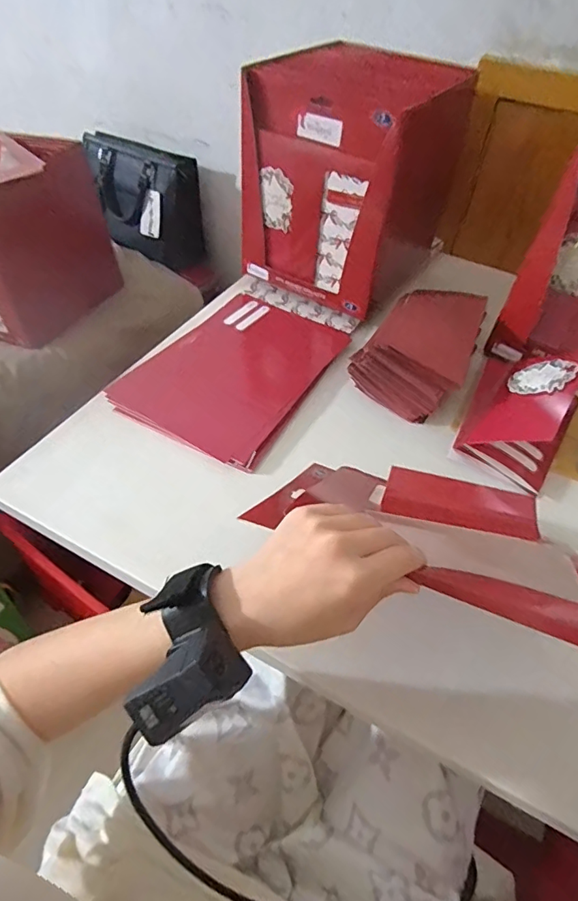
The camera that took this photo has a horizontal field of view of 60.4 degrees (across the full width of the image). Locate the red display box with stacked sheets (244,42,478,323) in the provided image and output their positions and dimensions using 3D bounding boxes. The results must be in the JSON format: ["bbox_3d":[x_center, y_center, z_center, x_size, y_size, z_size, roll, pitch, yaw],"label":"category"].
[{"bbox_3d":[0.083,-0.356,0.655,0.205,0.239,0.213,29,51,20],"label":"red display box with stacked sheets"}]

